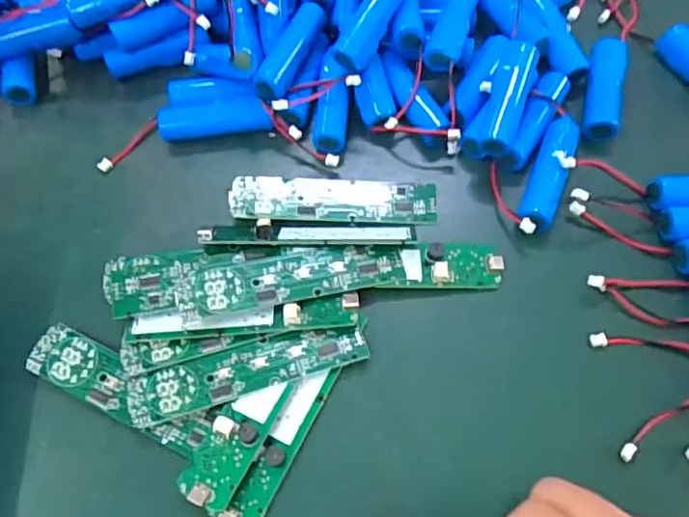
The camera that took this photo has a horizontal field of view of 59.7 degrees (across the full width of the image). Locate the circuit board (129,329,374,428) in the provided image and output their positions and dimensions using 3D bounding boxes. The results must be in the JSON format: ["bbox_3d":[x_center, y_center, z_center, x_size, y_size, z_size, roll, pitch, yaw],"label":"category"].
[{"bbox_3d":[-0.046,0.055,0.292,0.114,0.005,0.024,-13,64,-6],"label":"circuit board"}]

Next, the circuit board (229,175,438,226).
[{"bbox_3d":[-0.006,-0.032,0.340,0.115,0.012,0.030,2,64,2],"label":"circuit board"}]

